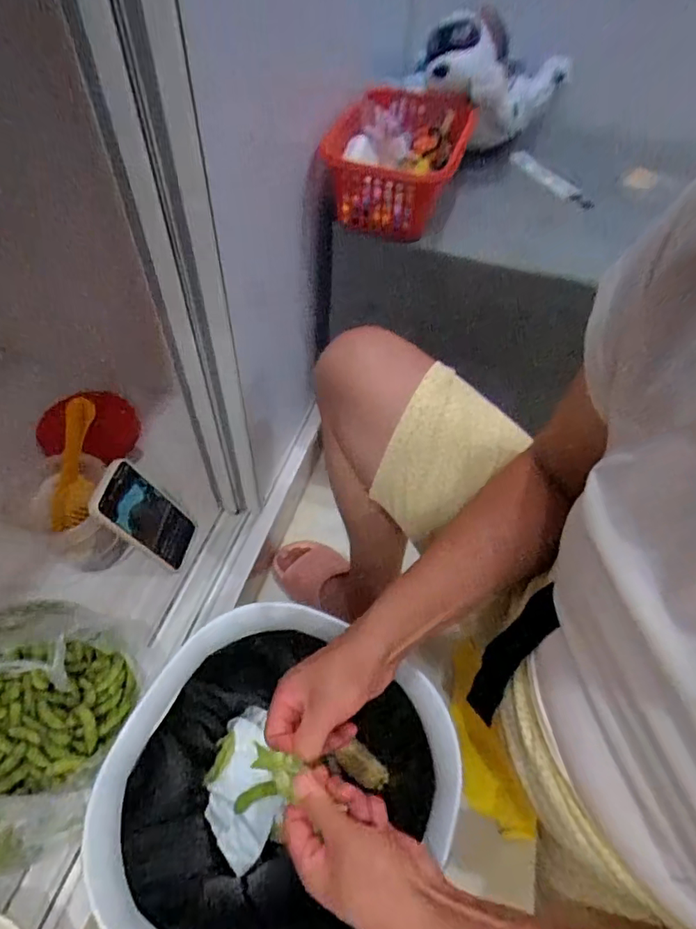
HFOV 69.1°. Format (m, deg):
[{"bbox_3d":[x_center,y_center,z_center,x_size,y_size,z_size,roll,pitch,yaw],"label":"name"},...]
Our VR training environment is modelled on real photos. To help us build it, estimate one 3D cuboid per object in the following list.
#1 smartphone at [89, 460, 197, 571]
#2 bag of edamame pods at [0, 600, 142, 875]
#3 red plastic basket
[{"bbox_3d":[-0.251,0.063,0.633,0.013,0.158,0.076,-5,51,26],"label":"smartphone"},{"bbox_3d":[-0.355,0.253,0.527,0.230,0.100,0.255,2,55,-2],"label":"bag of edamame pods"},{"bbox_3d":[0.067,-0.361,0.598,0.130,0.095,0.238,21,56,10],"label":"red plastic basket"}]

